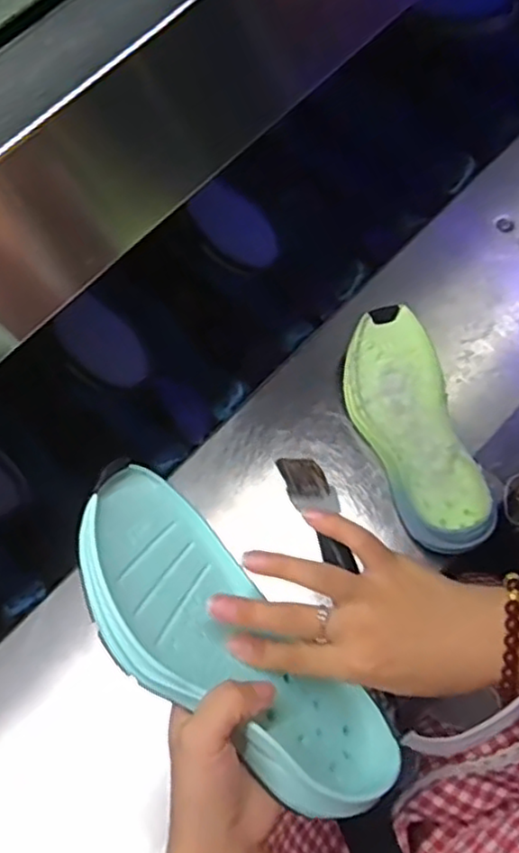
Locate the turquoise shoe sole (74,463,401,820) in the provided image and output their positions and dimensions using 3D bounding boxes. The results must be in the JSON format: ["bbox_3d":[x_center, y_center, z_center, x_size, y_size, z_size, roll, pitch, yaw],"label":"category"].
[{"bbox_3d":[-0.017,0.124,0.383,0.223,0.038,0.091,48,42,-4],"label":"turquoise shoe sole"}]

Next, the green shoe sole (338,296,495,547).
[{"bbox_3d":[0.132,-0.012,0.627,0.087,0.045,0.222,-15,69,-3],"label":"green shoe sole"}]

